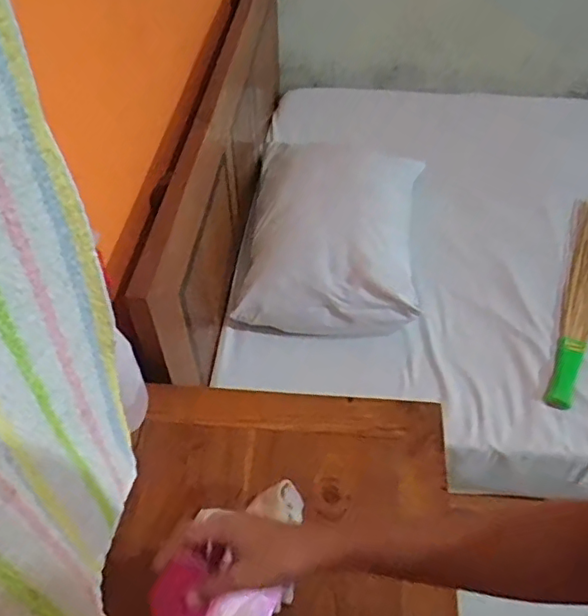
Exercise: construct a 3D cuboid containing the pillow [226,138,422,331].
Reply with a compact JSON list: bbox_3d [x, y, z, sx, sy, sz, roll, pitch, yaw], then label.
[{"bbox_3d":[0.085,-0.174,1.228,0.343,0.129,0.499,6,50,5],"label":"pillow"}]

